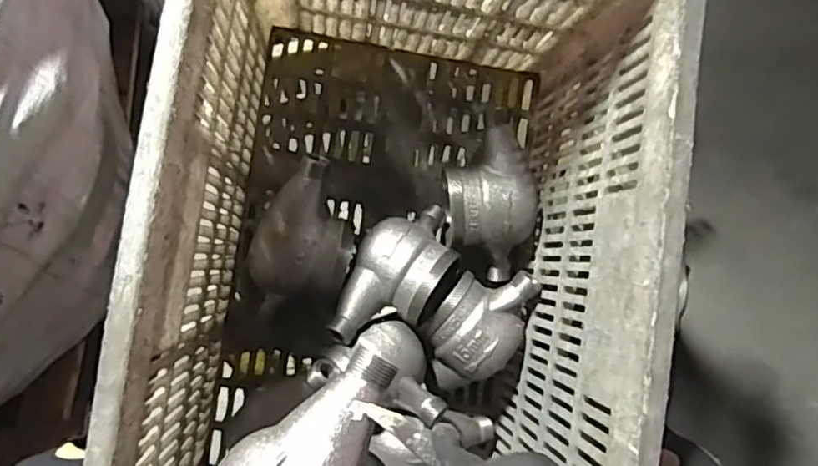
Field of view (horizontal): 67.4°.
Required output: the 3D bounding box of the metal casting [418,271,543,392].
[{"bbox_3d":[0.067,0.087,0.569,0.074,0.064,0.110,35,66,16],"label":"metal casting"}]

